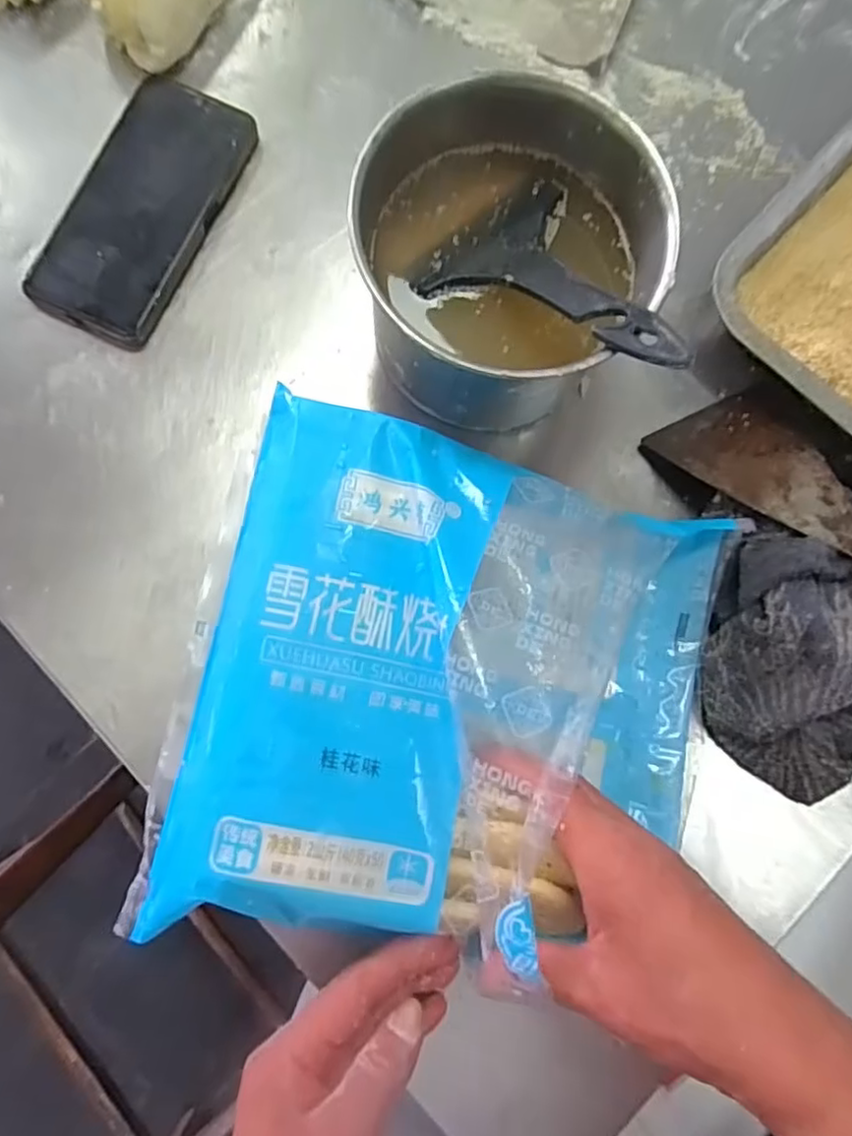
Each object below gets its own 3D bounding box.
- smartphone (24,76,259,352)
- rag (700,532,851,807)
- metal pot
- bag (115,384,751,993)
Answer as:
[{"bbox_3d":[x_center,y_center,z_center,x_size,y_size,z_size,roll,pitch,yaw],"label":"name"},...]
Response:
[{"bbox_3d":[-0.175,-0.222,0.394,0.079,0.014,0.167,24,81,-1],"label":"smartphone"},{"bbox_3d":[0.251,0.048,0.347,0.183,0.054,0.157,-7,82,-3],"label":"rag"},{"bbox_3d":[0.040,-0.160,0.355,0.148,0.113,0.150,0,82,-2],"label":"metal pot"},{"bbox_3d":[0.012,0.068,0.327,0.266,0.084,0.260,16,82,0],"label":"bag"}]

